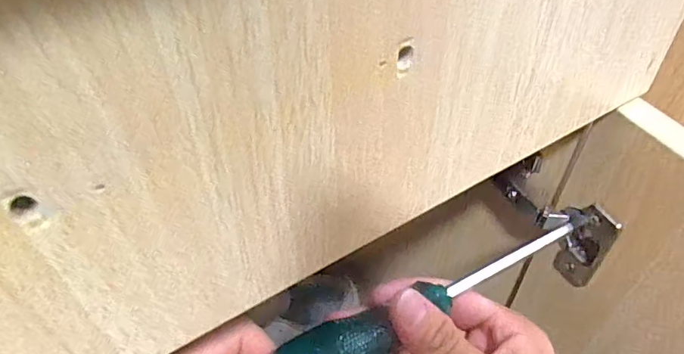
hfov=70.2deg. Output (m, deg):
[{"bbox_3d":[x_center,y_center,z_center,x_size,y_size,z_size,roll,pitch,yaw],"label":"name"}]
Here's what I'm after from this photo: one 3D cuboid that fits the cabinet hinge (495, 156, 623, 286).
[{"bbox_3d":[0.126,0.027,0.304,0.030,0.064,0.073,-13,47,-10],"label":"cabinet hinge"}]

